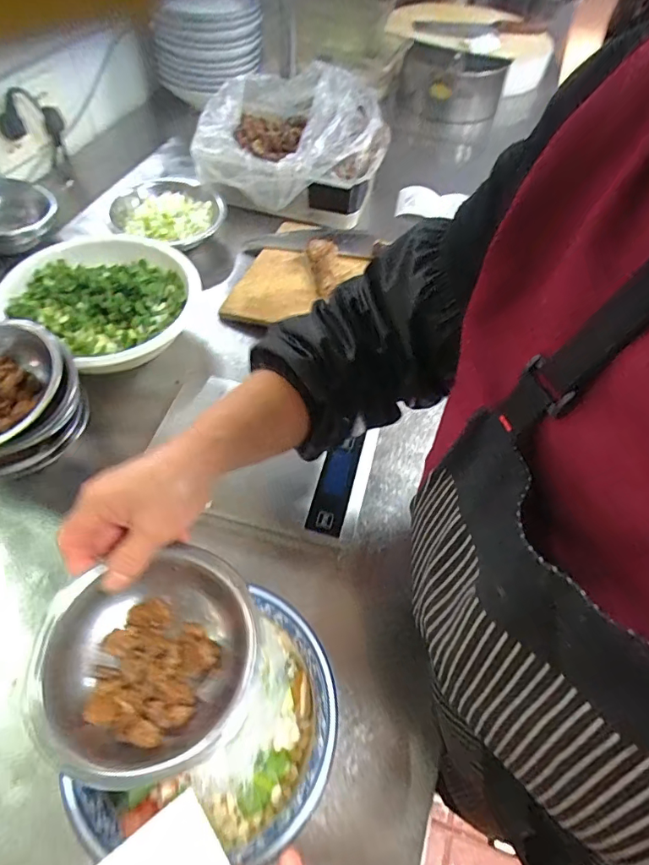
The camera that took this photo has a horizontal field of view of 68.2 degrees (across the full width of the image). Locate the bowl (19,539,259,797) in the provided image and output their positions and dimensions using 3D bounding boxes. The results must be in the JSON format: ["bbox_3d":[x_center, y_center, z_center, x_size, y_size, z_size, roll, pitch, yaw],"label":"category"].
[{"bbox_3d":[-0.110,0.143,0.308,0.121,0.052,0.128,2,56,-3],"label":"bowl"}]

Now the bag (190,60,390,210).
[{"bbox_3d":[-0.046,-0.474,0.759,0.280,0.103,0.263,12,56,4],"label":"bag"}]

